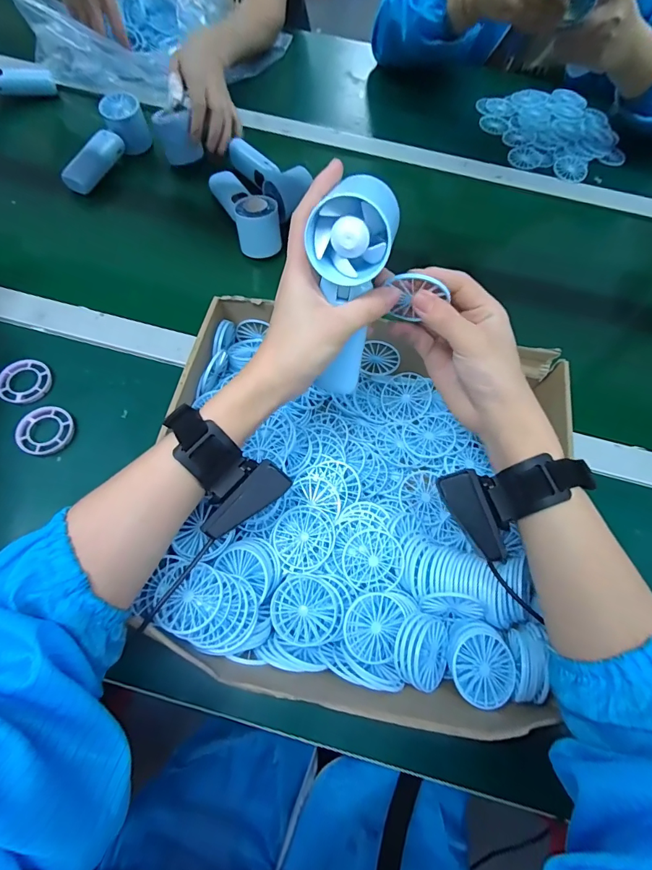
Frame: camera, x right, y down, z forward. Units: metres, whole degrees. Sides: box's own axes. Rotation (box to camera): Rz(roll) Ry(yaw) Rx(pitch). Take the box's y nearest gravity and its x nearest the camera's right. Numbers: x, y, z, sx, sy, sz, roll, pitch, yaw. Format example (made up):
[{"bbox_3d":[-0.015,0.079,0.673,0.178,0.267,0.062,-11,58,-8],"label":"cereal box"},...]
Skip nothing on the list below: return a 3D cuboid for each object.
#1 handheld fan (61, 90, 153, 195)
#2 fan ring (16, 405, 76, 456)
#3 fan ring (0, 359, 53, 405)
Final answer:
[{"bbox_3d":[-0.312,-0.401,0.580,0.041,0.060,0.156,24,67,7],"label":"handheld fan"},{"bbox_3d":[-0.279,-0.005,0.416,0.049,0.010,0.053,1,66,-3],"label":"fan ring"},{"bbox_3d":[-0.315,-0.056,0.438,0.051,0.008,0.051,1,66,-3],"label":"fan ring"}]

